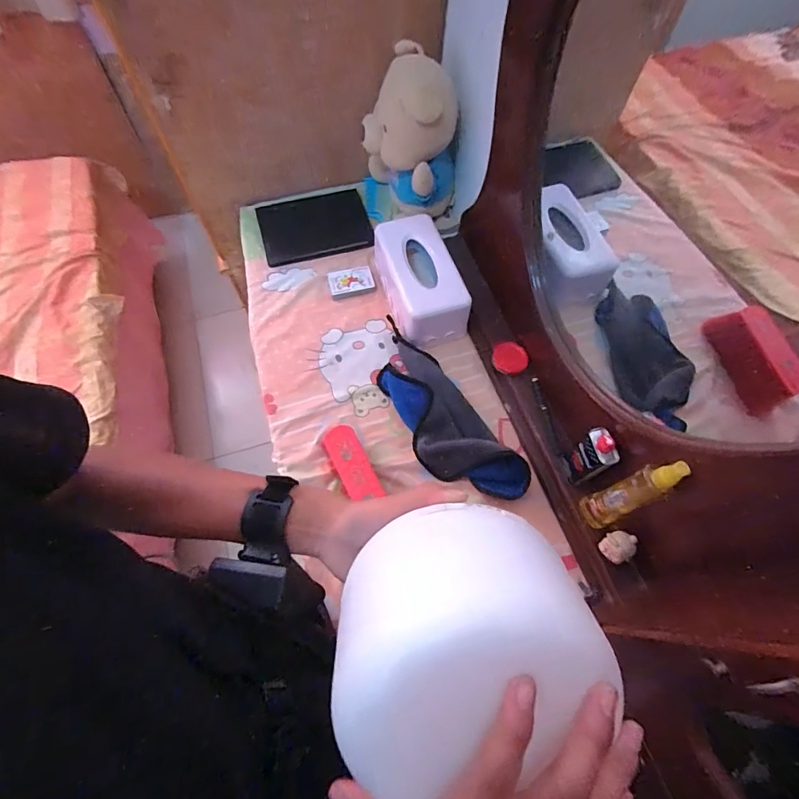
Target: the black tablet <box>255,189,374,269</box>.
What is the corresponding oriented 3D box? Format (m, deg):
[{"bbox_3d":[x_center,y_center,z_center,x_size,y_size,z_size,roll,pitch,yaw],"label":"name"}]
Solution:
[{"bbox_3d":[-0.191,-0.388,0.967,0.236,0.020,0.177,-14,65,-7],"label":"black tablet"}]

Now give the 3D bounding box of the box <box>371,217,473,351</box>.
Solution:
[{"bbox_3d":[0.037,-0.237,0.836,0.128,0.115,0.245,-19,66,-9],"label":"box"}]

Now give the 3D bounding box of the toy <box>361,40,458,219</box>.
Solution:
[{"bbox_3d":[0.023,-0.505,0.863,0.183,0.299,0.188,-4,64,-3],"label":"toy"}]

